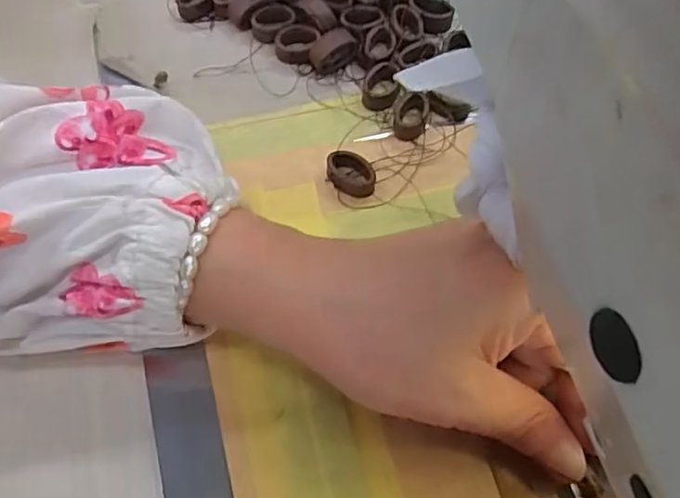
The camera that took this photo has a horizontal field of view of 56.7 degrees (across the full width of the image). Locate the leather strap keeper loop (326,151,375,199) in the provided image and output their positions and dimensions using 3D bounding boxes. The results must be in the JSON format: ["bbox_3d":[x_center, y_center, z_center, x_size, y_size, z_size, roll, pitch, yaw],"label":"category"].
[{"bbox_3d":[0.005,-0.030,0.256,0.021,0.010,0.014,29,67,12],"label":"leather strap keeper loop"}]

